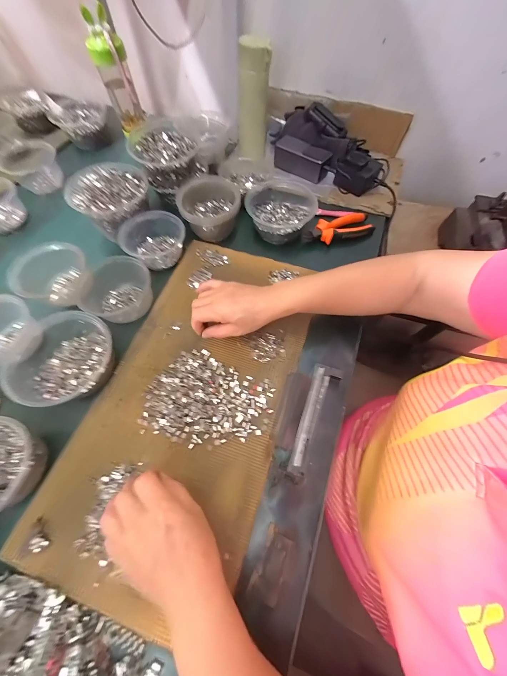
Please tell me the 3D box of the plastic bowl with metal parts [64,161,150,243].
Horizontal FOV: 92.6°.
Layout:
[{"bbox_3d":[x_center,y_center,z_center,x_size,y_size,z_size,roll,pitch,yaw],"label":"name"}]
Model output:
[{"bbox_3d":[-0.276,-0.274,0.480,0.141,0.076,0.136,1,65,-1],"label":"plastic bowl with metal parts"}]

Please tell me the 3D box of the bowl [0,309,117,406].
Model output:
[{"bbox_3d":[-0.273,0.032,0.354,0.127,0.052,0.132,11,65,4],"label":"bowl"}]

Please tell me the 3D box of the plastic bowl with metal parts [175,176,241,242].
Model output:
[{"bbox_3d":[-0.082,-0.261,0.485,0.107,0.075,0.109,1,65,-1],"label":"plastic bowl with metal parts"}]

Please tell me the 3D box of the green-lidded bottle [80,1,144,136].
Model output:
[{"bbox_3d":[-0.310,-0.587,0.552,0.071,0.183,0.066,-21,67,-11],"label":"green-lidded bottle"}]

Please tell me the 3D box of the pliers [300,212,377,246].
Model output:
[{"bbox_3d":[0.176,-0.224,0.500,0.145,0.019,0.061,-19,67,-10],"label":"pliers"}]

